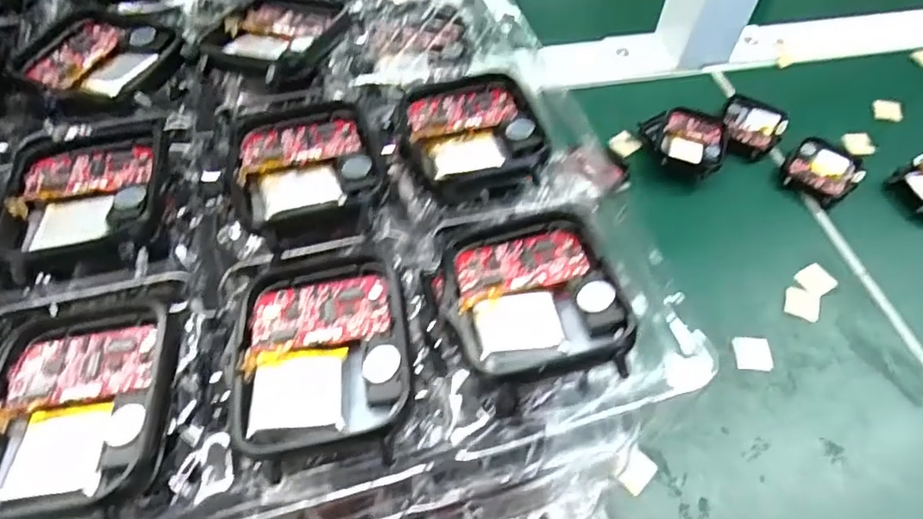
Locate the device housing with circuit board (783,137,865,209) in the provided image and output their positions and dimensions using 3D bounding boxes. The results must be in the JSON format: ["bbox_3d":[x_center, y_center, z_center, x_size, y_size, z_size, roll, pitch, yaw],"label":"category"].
[{"bbox_3d":[0.209,-0.051,0.338,0.037,0.011,0.041,38,61,22],"label":"device housing with circuit board"}]

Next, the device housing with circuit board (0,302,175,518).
[{"bbox_3d":[-0.078,0.027,0.116,0.039,0.007,0.044,-4,55,-5],"label":"device housing with circuit board"}]

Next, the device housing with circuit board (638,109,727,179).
[{"bbox_3d":[0.129,-0.067,0.343,0.045,0.021,0.042,12,55,6],"label":"device housing with circuit board"}]

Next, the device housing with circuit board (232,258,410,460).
[{"bbox_3d":[-0.030,0.018,0.125,0.035,0.007,0.041,-7,55,-7],"label":"device housing with circuit board"}]

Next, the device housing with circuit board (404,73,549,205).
[{"bbox_3d":[0.003,-0.037,0.163,0.037,0.006,0.047,-9,55,-9],"label":"device housing with circuit board"}]

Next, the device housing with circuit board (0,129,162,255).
[{"bbox_3d":[-0.096,-0.020,0.148,0.035,0.005,0.044,-10,55,-9],"label":"device housing with circuit board"}]

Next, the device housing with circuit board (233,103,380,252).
[{"bbox_3d":[-0.041,-0.024,0.152,0.034,0.006,0.051,-13,56,-11],"label":"device housing with circuit board"}]

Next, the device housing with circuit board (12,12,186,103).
[{"bbox_3d":[-0.110,-0.062,0.179,0.045,0.004,0.036,17,56,10],"label":"device housing with circuit board"}]

